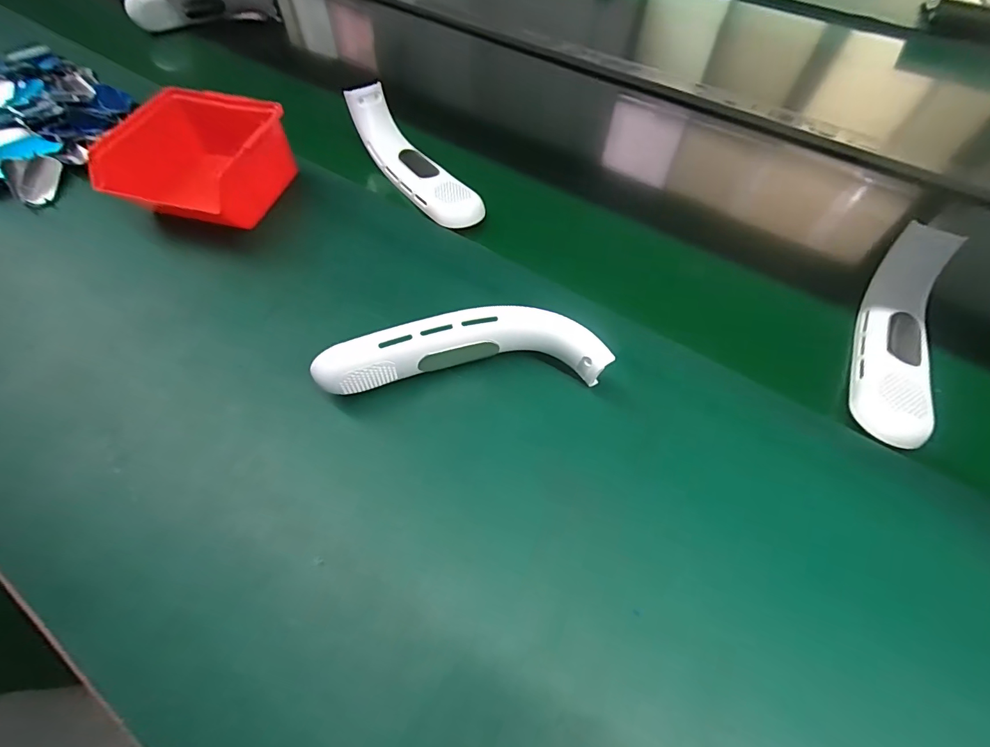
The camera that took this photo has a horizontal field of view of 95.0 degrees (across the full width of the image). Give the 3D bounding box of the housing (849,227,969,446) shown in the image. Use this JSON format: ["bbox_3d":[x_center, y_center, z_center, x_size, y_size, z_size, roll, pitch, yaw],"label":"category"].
[{"bbox_3d":[0.327,-0.037,0.353,0.047,0.045,0.195,26,60,14],"label":"housing"}]

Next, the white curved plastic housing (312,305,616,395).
[{"bbox_3d":[-0.021,-0.010,0.325,0.198,0.061,0.046,-3,57,-4],"label":"white curved plastic housing"}]

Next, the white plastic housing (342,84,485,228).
[{"bbox_3d":[-0.081,-0.217,0.457,0.045,0.056,0.191,-32,64,-21],"label":"white plastic housing"}]

